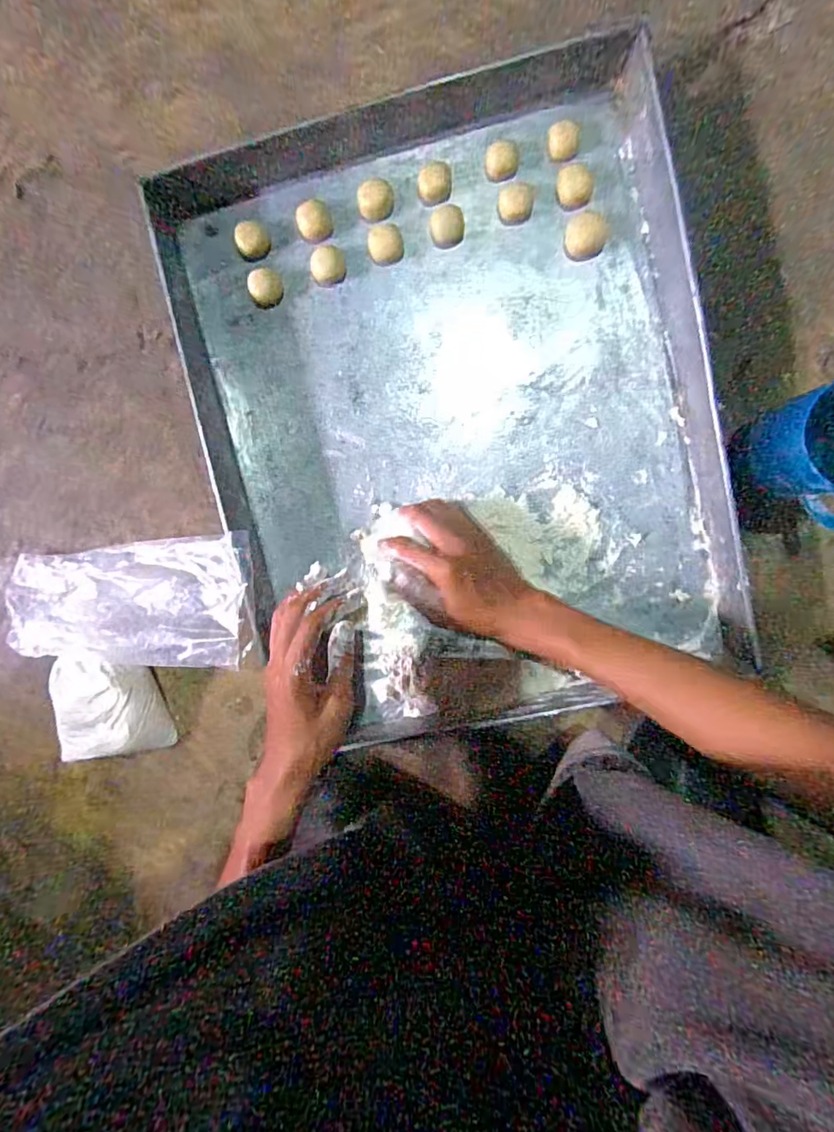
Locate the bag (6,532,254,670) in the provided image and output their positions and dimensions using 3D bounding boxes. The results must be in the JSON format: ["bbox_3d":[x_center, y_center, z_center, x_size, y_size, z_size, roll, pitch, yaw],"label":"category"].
[{"bbox_3d":[-0.259,0.031,0.475,0.228,0.061,0.110,-2,95,4],"label":"bag"}]

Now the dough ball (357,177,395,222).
[{"bbox_3d":[-0.035,-0.315,0.447,0.030,0.017,0.027,-17,94,5],"label":"dough ball"}]

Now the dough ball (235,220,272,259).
[{"bbox_3d":[-0.143,-0.284,0.450,0.028,0.016,0.026,0,95,4],"label":"dough ball"}]

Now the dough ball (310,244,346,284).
[{"bbox_3d":[-0.079,-0.267,0.458,0.030,0.017,0.025,-27,93,6],"label":"dough ball"}]

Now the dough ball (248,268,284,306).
[{"bbox_3d":[-0.132,-0.243,0.450,0.027,0.020,0.022,-37,92,6],"label":"dough ball"}]

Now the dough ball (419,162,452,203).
[{"bbox_3d":[0.015,-0.325,0.439,0.027,0.019,0.027,0,95,4],"label":"dough ball"}]

